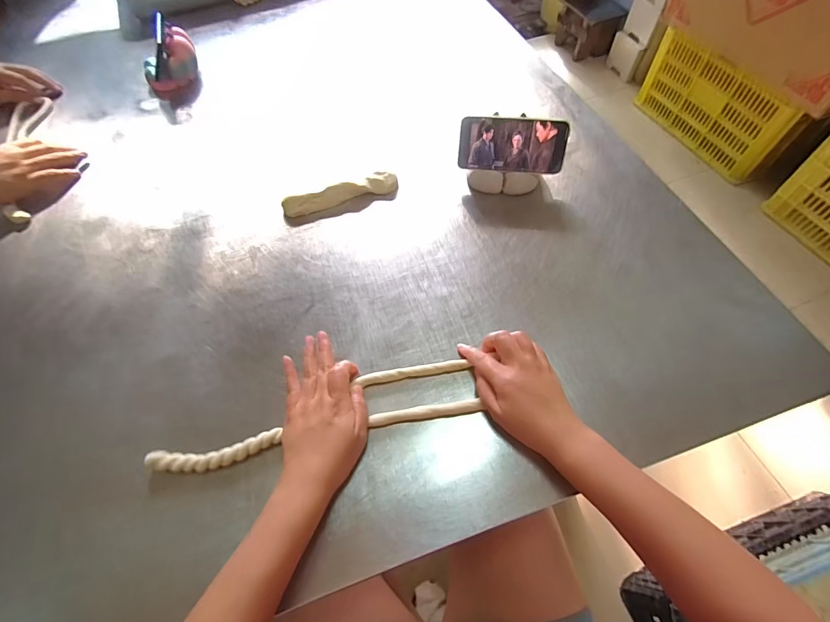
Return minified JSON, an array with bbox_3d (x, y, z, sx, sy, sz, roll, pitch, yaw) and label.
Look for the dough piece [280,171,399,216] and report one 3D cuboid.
[{"bbox_3d":[-0.109,-0.173,0.582,0.170,0.025,0.029,-16,61,-10],"label":"dough piece"}]

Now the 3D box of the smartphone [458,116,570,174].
[{"bbox_3d":[0.138,-0.237,0.555,0.149,0.072,0.007,5,24,3],"label":"smartphone"}]

